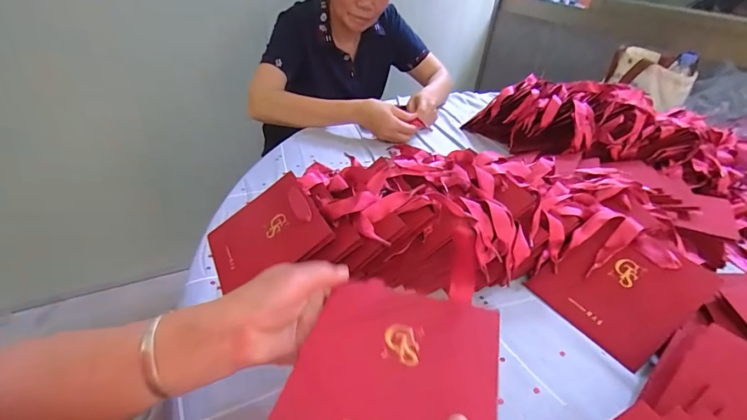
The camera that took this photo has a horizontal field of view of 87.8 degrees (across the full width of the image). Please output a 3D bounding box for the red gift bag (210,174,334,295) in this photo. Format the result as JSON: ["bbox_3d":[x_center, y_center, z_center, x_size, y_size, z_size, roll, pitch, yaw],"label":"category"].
[{"bbox_3d":[-0.128,0.029,0.456,0.137,0.008,0.131,-38,48,1],"label":"red gift bag"}]

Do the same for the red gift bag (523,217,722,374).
[{"bbox_3d":[0.276,0.083,0.440,0.134,0.014,0.136,-43,52,-4],"label":"red gift bag"}]

